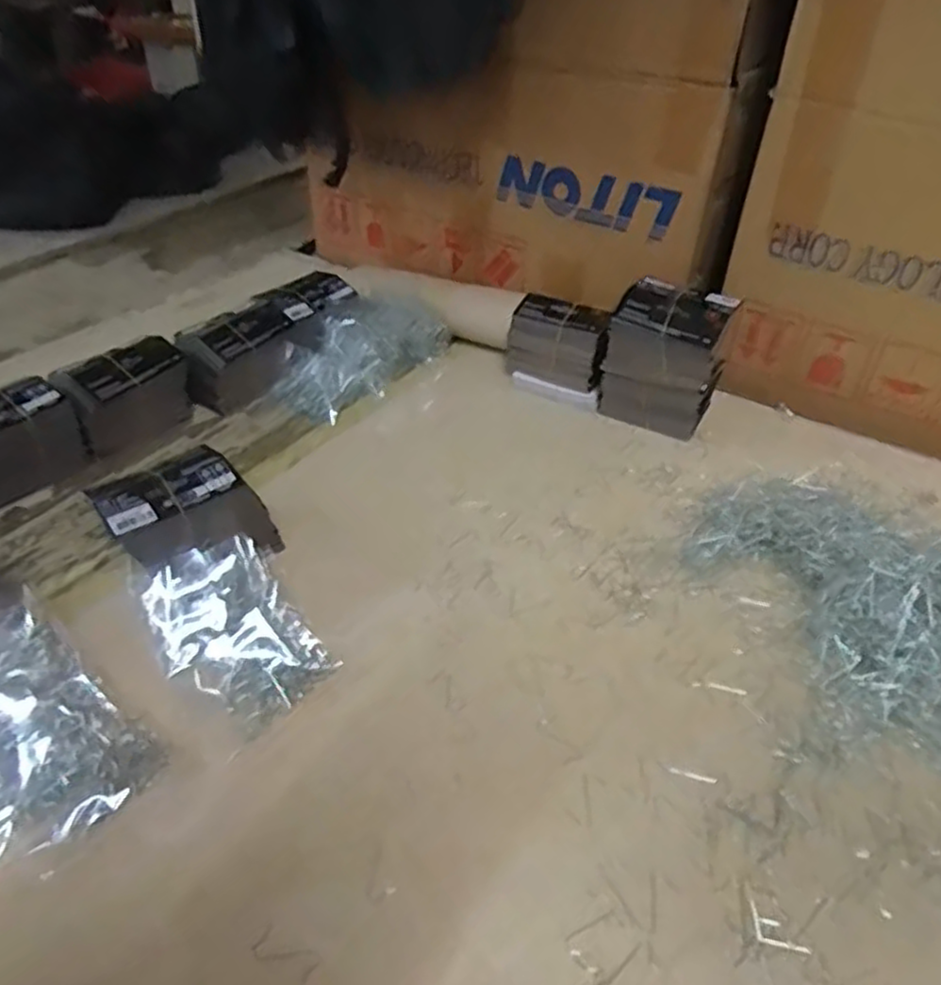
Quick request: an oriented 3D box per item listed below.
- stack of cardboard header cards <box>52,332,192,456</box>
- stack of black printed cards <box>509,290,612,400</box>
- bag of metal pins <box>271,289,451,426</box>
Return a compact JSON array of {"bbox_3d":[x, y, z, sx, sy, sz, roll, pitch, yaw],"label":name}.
[{"bbox_3d":[-0.343,-0.095,0.731,0.116,0.084,0.059,-30,50,-32],"label":"stack of cardboard header cards"},{"bbox_3d":[0.099,-0.156,0.808,0.116,0.092,0.055,23,44,23],"label":"stack of black printed cards"},{"bbox_3d":[-0.123,-0.163,0.830,0.093,0.064,0.212,25,45,25],"label":"bag of metal pins"}]

